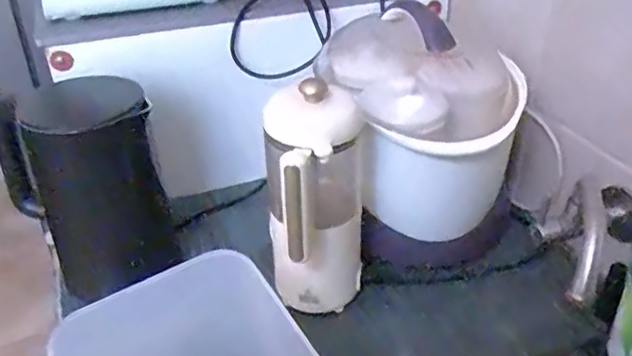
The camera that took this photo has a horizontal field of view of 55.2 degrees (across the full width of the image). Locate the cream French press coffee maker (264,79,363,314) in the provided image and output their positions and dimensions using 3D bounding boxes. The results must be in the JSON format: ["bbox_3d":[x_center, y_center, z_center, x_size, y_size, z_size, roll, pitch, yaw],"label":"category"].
[{"bbox_3d":[0.002,0.041,0.655,0.102,0.273,0.129,-1,33,1],"label":"cream French press coffee maker"}]

